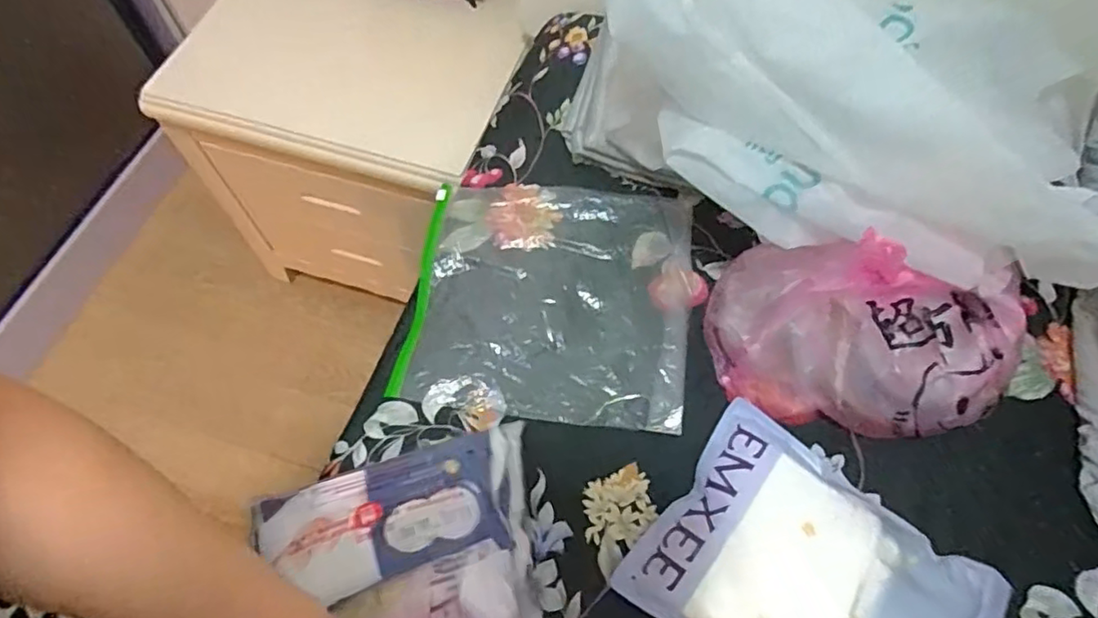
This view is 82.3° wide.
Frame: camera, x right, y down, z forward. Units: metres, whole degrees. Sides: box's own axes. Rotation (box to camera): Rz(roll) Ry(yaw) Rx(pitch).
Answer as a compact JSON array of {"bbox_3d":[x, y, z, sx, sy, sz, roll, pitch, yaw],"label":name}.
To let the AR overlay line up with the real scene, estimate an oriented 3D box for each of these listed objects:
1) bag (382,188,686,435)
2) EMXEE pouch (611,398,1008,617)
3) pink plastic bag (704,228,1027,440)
[{"bbox_3d":[0.003,-0.014,0.644,0.278,0.024,0.258,5,62,0],"label":"bag"},{"bbox_3d":[0.223,0.229,0.514,0.269,0.054,0.195,36,66,15],"label":"EMXEE pouch"},{"bbox_3d":[0.286,0.026,0.562,0.268,0.153,0.123,16,63,5],"label":"pink plastic bag"}]

